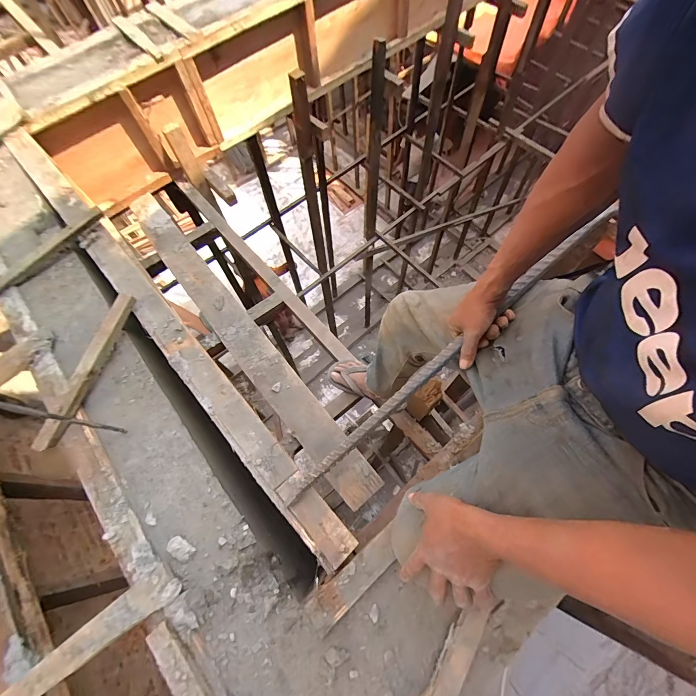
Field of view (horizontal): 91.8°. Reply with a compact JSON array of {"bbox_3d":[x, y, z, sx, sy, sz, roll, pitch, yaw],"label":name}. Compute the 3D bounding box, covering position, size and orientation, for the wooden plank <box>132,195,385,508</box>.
[{"bbox_3d":[-0.412,-0.087,1.210,0.127,0.027,1.508,-38,72,-14],"label":"wooden plank"}]

